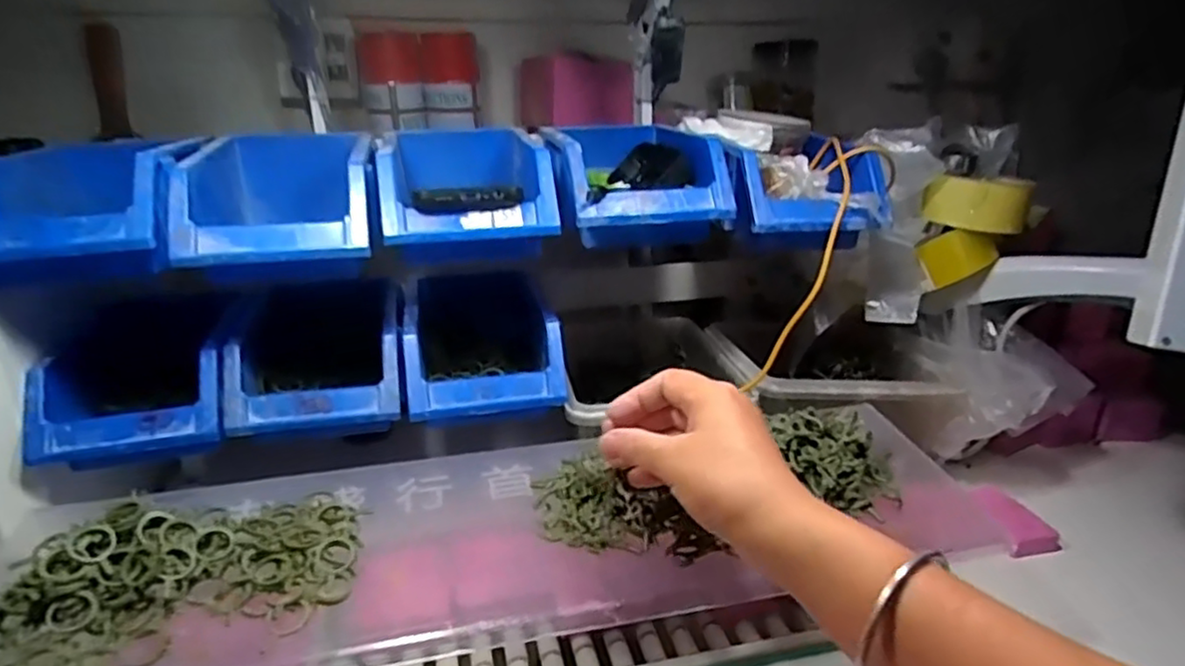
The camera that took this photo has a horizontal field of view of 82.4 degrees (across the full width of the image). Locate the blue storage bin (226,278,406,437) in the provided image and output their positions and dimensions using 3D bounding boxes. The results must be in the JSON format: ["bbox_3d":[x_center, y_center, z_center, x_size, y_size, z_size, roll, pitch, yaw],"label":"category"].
[{"bbox_3d":[-0.219,0.017,0.549,0.124,0.078,0.151,-5,22,-14],"label":"blue storage bin"}]

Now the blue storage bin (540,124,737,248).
[{"bbox_3d":[0.036,-0.125,0.564,0.127,0.070,0.179,-3,22,-9],"label":"blue storage bin"}]

